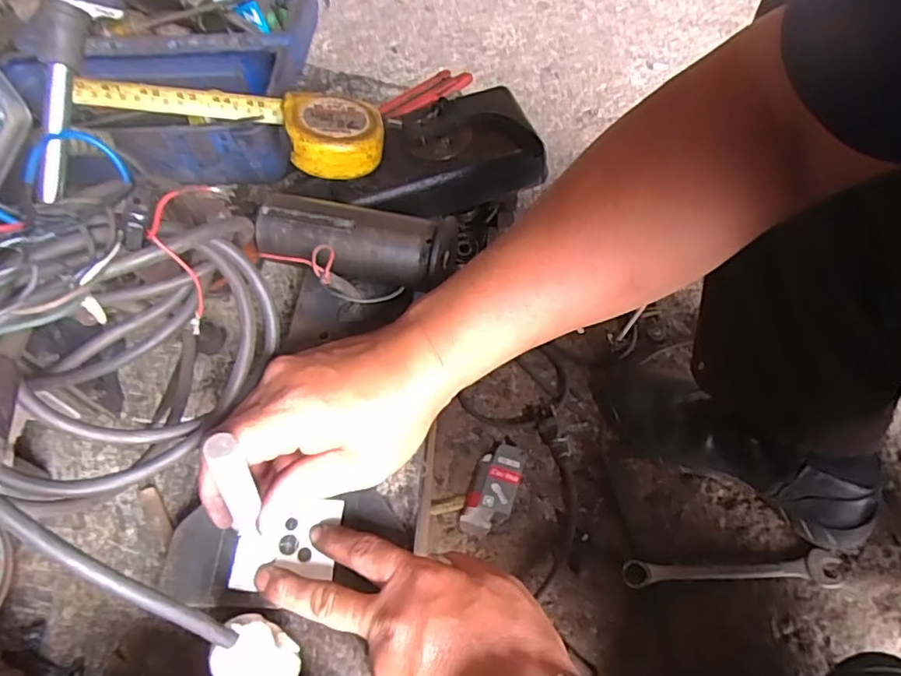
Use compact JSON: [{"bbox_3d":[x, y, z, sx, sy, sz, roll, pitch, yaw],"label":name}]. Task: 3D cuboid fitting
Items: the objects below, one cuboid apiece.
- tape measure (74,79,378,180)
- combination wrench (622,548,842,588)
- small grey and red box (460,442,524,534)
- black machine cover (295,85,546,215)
[{"bbox_3d":[-0.169,-0.175,0.466,0.234,0.030,0.070,11,57,0],"label":"tape measure"},{"bbox_3d":[0.296,0.245,0.633,0.223,0.016,0.034,-3,59,3],"label":"combination wrench"},{"bbox_3d":[0.051,0.173,0.697,0.053,0.016,0.111,15,62,13],"label":"small grey and red box"},{"bbox_3d":[-0.020,-0.153,0.504,0.174,0.047,0.094,-16,58,-4],"label":"black machine cover"}]

